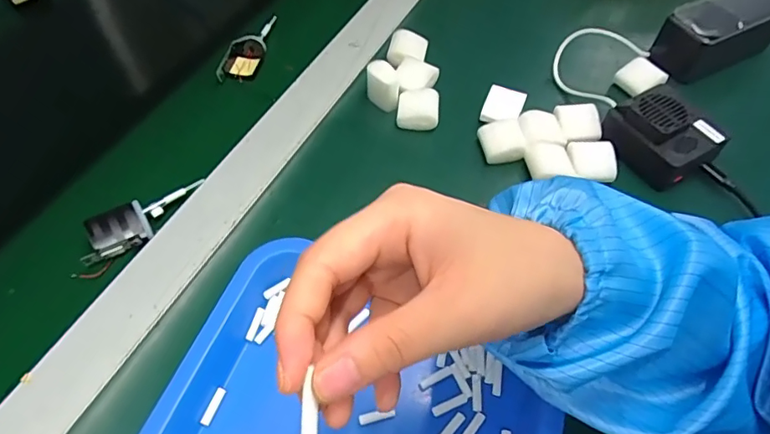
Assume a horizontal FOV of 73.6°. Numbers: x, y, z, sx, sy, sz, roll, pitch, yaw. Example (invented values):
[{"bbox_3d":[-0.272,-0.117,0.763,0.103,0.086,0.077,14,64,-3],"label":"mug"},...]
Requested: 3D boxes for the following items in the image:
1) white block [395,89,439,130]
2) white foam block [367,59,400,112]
[{"bbox_3d":[0.030,-0.098,0.466,0.038,0.021,0.035,6,54,5],"label":"white block"},{"bbox_3d":[-0.002,-0.120,0.473,0.027,0.034,0.029,-4,54,-2],"label":"white foam block"}]

